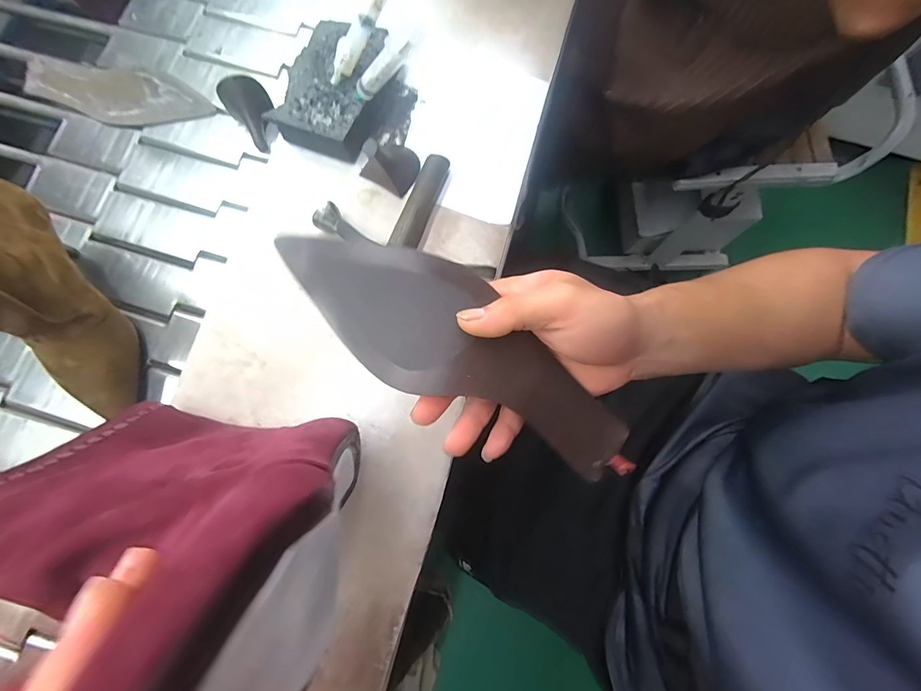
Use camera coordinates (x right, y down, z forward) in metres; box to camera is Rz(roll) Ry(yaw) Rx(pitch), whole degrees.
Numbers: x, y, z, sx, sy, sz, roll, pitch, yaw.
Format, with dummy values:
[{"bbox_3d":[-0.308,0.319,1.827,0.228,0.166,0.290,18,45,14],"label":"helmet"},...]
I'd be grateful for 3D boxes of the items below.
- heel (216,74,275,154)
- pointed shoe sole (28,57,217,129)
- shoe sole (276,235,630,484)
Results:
[{"bbox_3d":[-0.233,-0.267,0.459,0.045,0.045,0.057,-40,80,-8],"label":"heel"},{"bbox_3d":[-0.413,-0.300,0.486,0.237,0.014,0.076,7,77,3],"label":"pointed shoe sole"},{"bbox_3d":[0.005,0.003,0.255,0.241,0.015,0.079,31,79,-8],"label":"shoe sole"}]

